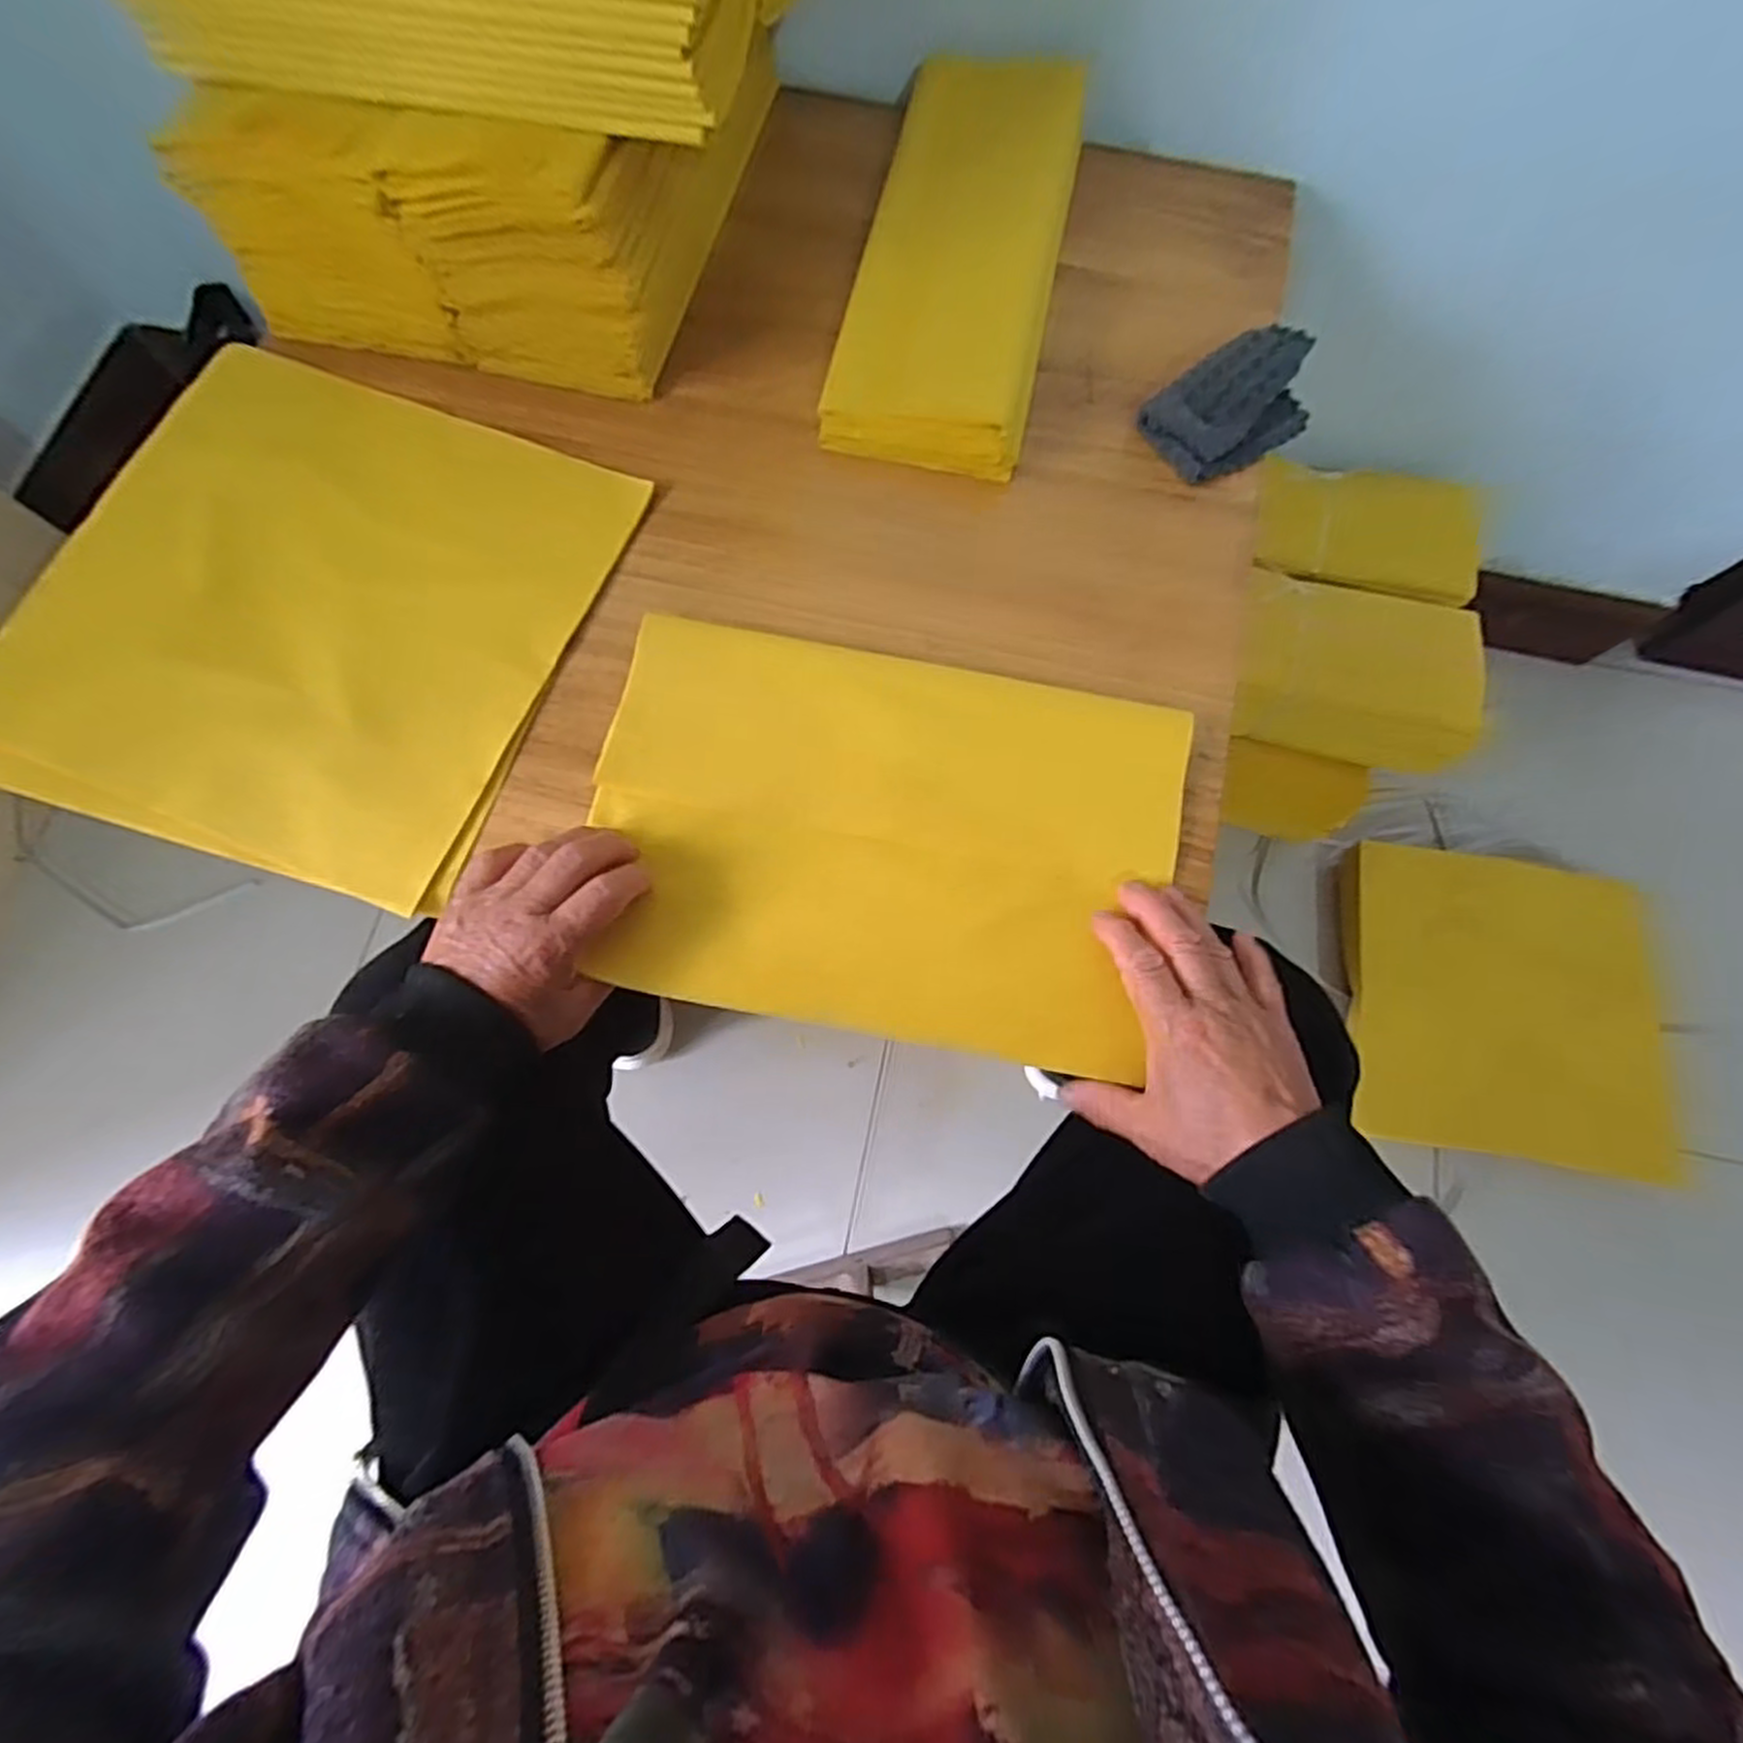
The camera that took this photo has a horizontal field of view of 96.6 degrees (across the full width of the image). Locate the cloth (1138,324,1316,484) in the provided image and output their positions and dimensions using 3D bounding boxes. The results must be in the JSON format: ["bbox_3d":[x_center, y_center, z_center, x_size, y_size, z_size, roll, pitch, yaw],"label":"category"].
[{"bbox_3d":[0.235,-0.301,0.499,0.104,0.034,0.064,-29,77,-9],"label":"cloth"}]

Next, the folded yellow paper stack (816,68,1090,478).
[{"bbox_3d":[0.062,-0.413,0.525,0.125,0.053,0.320,12,74,2],"label":"folded yellow paper stack"}]

